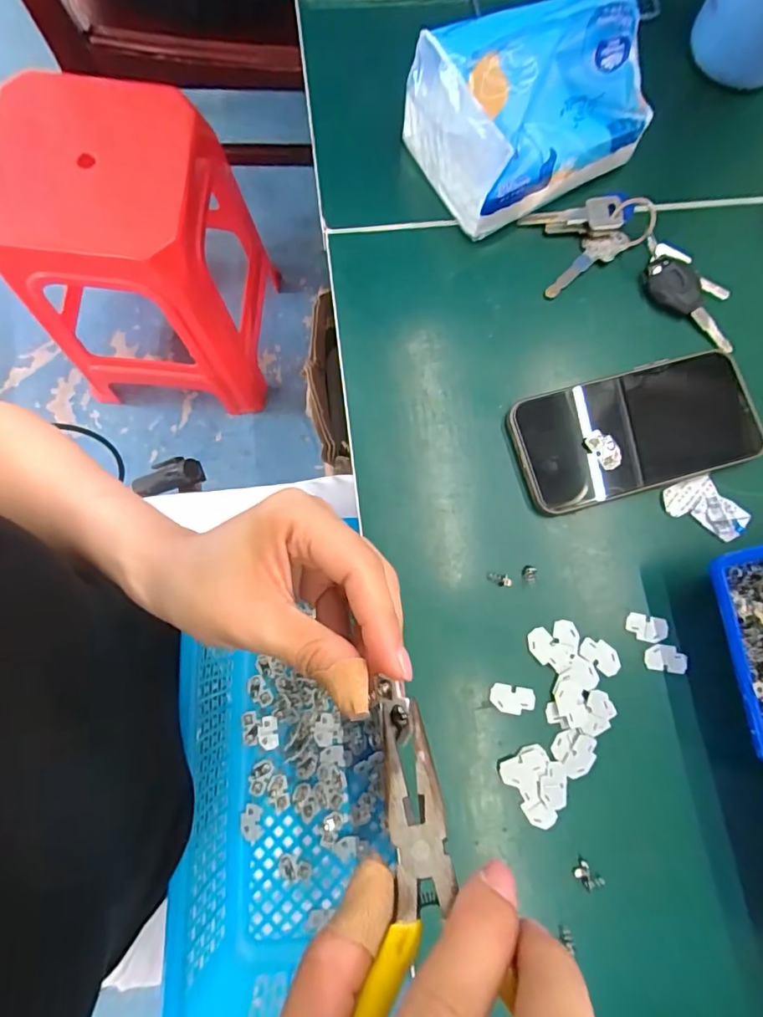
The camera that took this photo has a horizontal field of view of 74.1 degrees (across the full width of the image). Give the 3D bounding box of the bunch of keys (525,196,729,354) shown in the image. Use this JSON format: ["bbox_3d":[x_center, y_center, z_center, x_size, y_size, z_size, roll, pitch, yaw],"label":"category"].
[{"bbox_3d":[0.173,-0.173,0.349,0.150,0.014,0.081,16,79,0],"label":"bunch of keys"}]

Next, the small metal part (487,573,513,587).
[{"bbox_3d":[0.074,0.045,0.316,0.015,0.004,0.008,7,80,-2],"label":"small metal part"}]

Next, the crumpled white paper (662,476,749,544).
[{"bbox_3d":[0.211,0.001,0.330,0.034,0.007,0.048,-36,84,-9],"label":"crumpled white paper"}]

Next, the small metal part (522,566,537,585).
[{"bbox_3d":[0.093,0.042,0.318,0.009,0.004,0.012,14,79,-1],"label":"small metal part"}]

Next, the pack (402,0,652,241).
[{"bbox_3d":[0.095,-0.262,0.325,0.134,0.090,0.098,-29,83,-8],"label":"pack"}]

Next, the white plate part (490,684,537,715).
[{"bbox_3d":[0.079,0.115,0.303,0.027,0.004,0.016,11,79,-1],"label":"white plate part"}]

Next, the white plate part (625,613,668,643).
[{"bbox_3d":[0.167,0.075,0.317,0.026,0.004,0.016,11,80,-1],"label":"white plate part"}]

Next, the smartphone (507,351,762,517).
[{"bbox_3d":[0.168,-0.053,0.330,0.159,0.010,0.080,-16,81,-6],"label":"smartphone"}]

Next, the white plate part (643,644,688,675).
[{"bbox_3d":[0.178,0.094,0.315,0.027,0.004,0.016,9,80,-2],"label":"white plate part"}]

